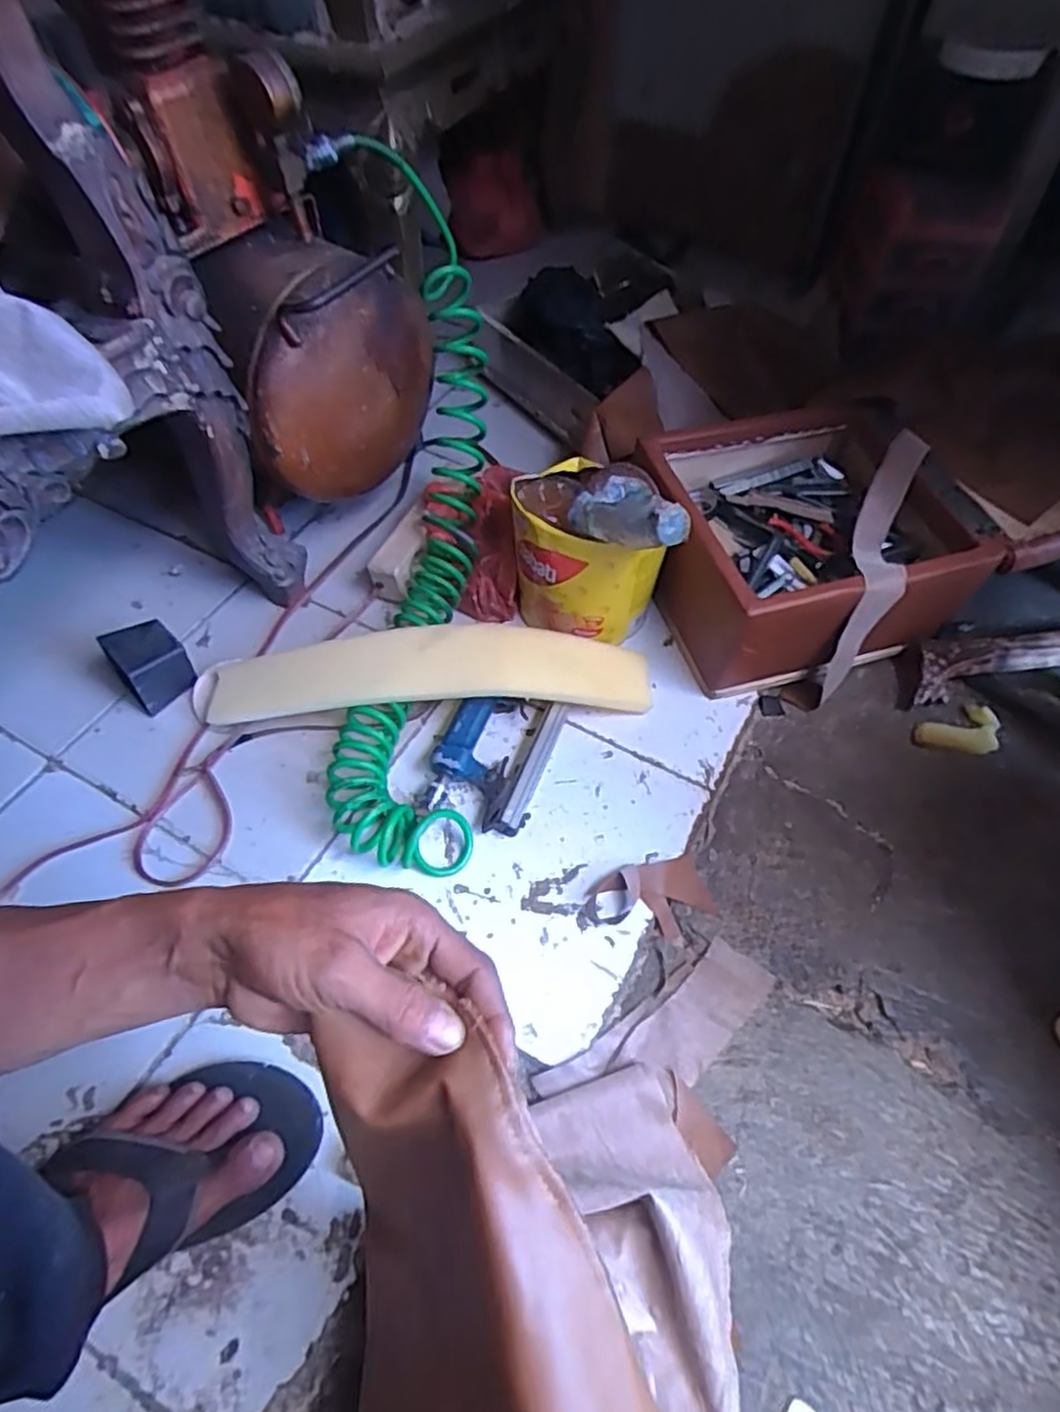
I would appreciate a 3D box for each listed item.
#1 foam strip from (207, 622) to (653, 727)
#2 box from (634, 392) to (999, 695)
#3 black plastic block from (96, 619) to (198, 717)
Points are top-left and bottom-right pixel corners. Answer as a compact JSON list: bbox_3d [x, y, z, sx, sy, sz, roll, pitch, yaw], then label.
[{"bbox_3d":[-0.106,-0.030,0.747,0.468,0.094,0.089,-5,56,-5],"label":"foam strip"},{"bbox_3d":[0.300,-0.175,0.834,0.318,0.168,0.285,-15,57,-9],"label":"box"},{"bbox_3d":[-0.394,-0.044,0.758,0.064,0.068,0.067,-36,64,-23],"label":"black plastic block"}]

